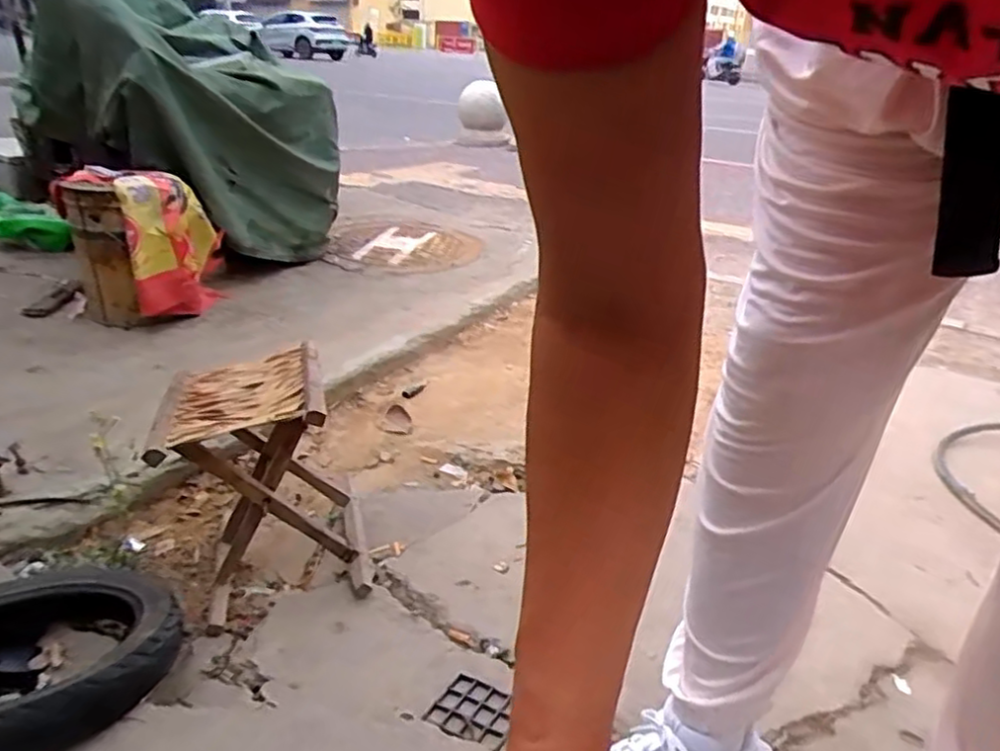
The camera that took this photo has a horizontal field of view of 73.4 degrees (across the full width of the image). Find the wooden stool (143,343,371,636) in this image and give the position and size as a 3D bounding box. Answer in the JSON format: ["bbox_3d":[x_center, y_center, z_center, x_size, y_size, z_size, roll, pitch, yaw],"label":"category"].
[{"bbox_3d":[-0.348,0.146,1.016,0.260,0.299,0.303,-6,27,-16],"label":"wooden stool"}]

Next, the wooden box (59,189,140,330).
[{"bbox_3d":[-0.930,-0.251,1.566,0.123,0.313,0.168,-8,28,-21],"label":"wooden box"}]

